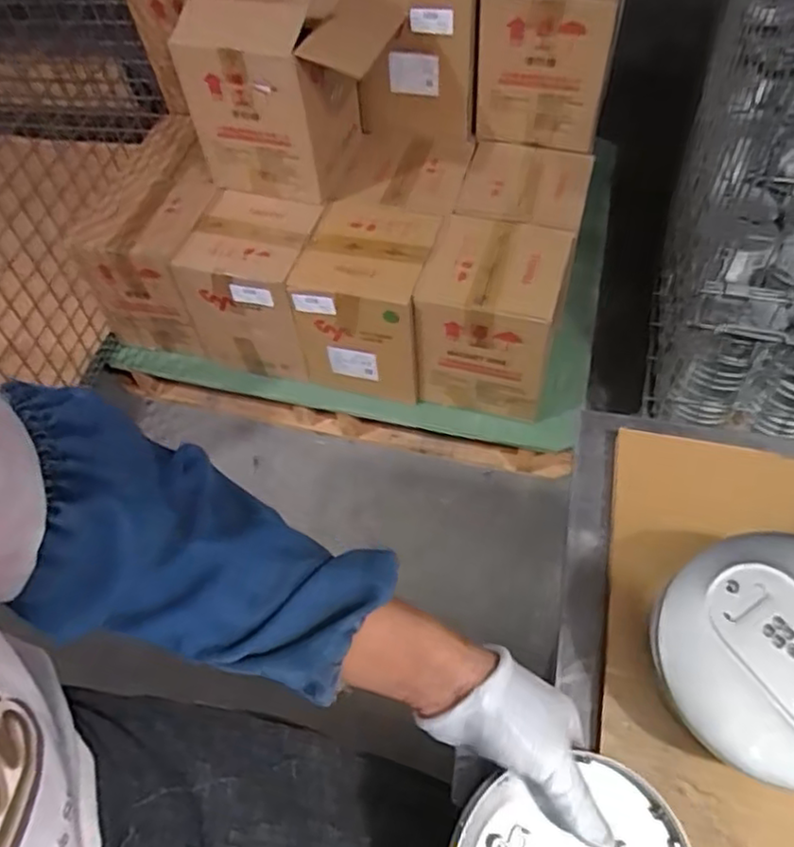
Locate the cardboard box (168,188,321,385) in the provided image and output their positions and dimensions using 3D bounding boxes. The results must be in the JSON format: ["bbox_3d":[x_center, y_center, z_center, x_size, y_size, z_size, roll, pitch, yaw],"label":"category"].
[{"bbox_3d":[-0.262,-0.265,1.306,0.222,0.248,0.211,12,56,13],"label":"cardboard box"}]

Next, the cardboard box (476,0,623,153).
[{"bbox_3d":[0.298,-0.748,1.282,0.227,0.281,0.290,12,56,13],"label":"cardboard box"}]

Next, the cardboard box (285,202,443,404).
[{"bbox_3d":[-0.047,-0.229,1.271,0.219,0.249,0.235,10,56,12],"label":"cardboard box"}]

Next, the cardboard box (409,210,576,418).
[{"bbox_3d":[0.172,-0.190,1.227,0.223,0.264,0.232,12,56,13],"label":"cardboard box"}]

